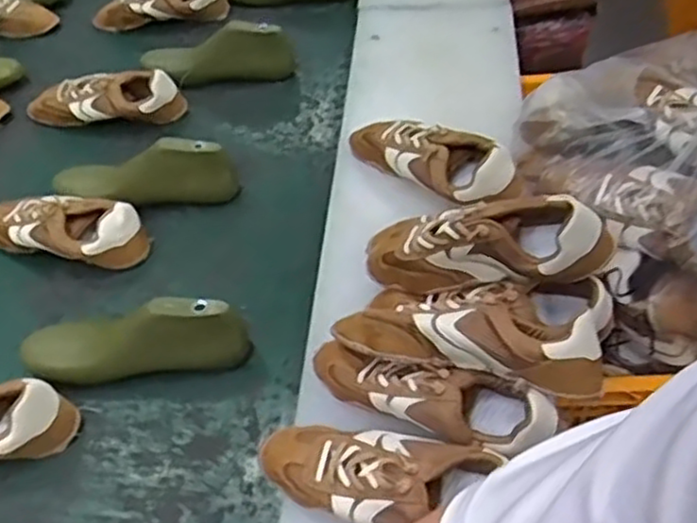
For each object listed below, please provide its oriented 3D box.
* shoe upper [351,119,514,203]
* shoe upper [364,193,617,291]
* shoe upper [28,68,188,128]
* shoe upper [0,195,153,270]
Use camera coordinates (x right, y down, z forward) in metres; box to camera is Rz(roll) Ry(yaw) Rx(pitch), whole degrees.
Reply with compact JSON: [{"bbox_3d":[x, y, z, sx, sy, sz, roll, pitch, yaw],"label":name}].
[{"bbox_3d":[0.096,-0.135,0.885,0.222,0.074,0.083,31,57,27],"label":"shoe upper"},{"bbox_3d":[0.121,-0.027,0.721,0.245,0.085,0.087,-6,43,24],"label":"shoe upper"},{"bbox_3d":[-0.364,-0.244,1.108,0.235,0.066,0.090,5,49,8],"label":"shoe upper"},{"bbox_3d":[-0.362,-0.040,0.912,0.228,0.070,0.074,10,50,12],"label":"shoe upper"}]

